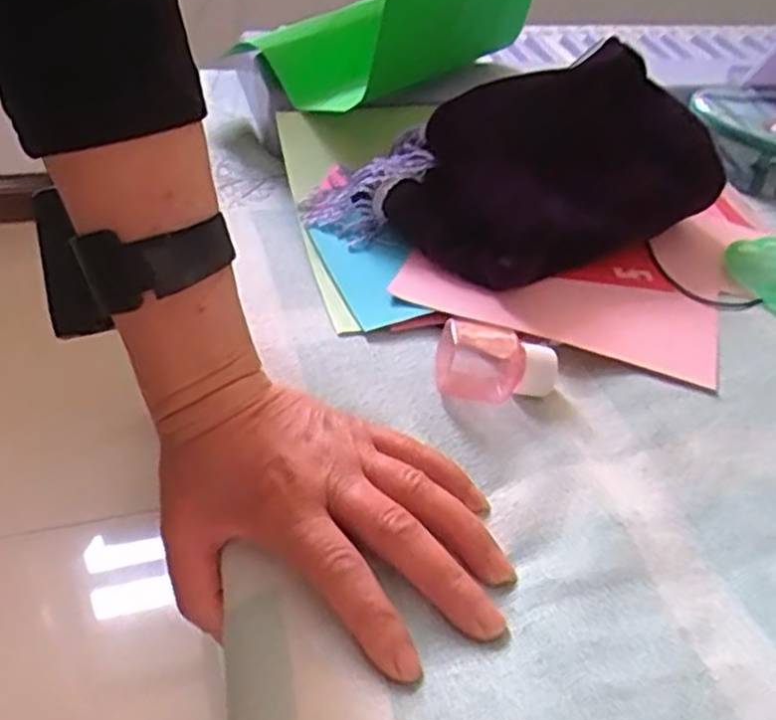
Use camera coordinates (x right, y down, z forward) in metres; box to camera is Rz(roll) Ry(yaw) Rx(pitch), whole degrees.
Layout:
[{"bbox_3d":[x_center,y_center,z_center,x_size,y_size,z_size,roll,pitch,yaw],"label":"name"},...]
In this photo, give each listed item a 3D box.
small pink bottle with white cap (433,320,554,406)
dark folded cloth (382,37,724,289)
[{"bbox_3d":[0.053,0.002,0.386,0.058,0.025,0.034,14,41,9],"label":"small pink bottle with white cap"},{"bbox_3d":[0.110,-0.120,0.495,0.219,0.086,0.128,-26,50,-32],"label":"dark folded cloth"}]

